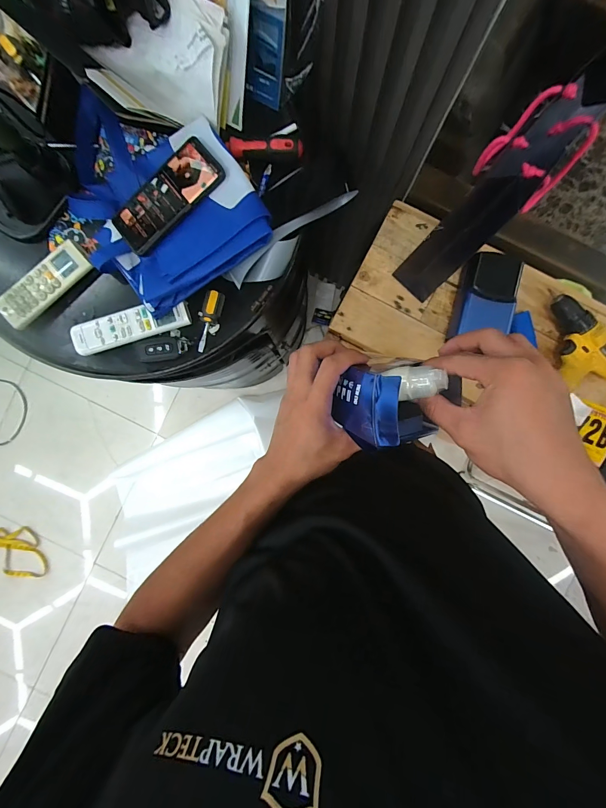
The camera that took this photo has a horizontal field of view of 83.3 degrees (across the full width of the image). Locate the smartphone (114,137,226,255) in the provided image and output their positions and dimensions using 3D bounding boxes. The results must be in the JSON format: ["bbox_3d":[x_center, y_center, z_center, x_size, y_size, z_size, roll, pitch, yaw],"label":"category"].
[{"bbox_3d":[-0.190,-0.289,0.474,0.167,0.016,0.078,-38,85,8],"label":"smartphone"}]

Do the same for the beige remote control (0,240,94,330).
[{"bbox_3d":[-0.380,-0.176,0.503,0.053,0.028,0.143,42,81,-2],"label":"beige remote control"}]

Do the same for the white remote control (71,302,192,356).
[{"bbox_3d":[-0.256,-0.118,0.507,0.169,0.020,0.046,-17,91,0],"label":"white remote control"}]

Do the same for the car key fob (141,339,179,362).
[{"bbox_3d":[-0.218,-0.081,0.513,0.061,0.009,0.030,-11,91,0],"label":"car key fob"}]

